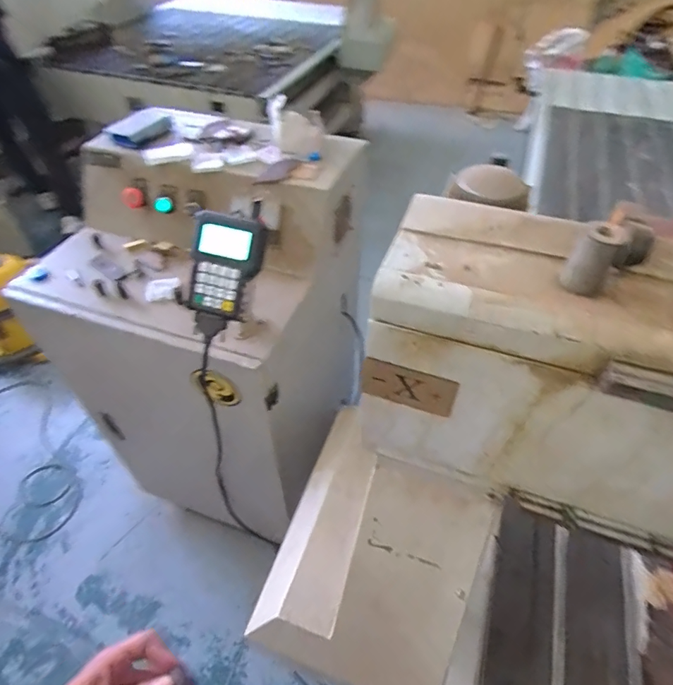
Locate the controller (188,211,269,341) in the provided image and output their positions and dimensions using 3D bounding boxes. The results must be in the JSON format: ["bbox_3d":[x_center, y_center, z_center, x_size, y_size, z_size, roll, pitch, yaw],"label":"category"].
[{"bbox_3d":[-0.173,-0.103,0.659,0.112,0.170,0.030,19,13,13],"label":"controller"}]

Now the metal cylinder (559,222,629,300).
[{"bbox_3d":[0.178,-0.058,0.309,0.026,0.046,0.022,34,57,27],"label":"metal cylinder"}]

